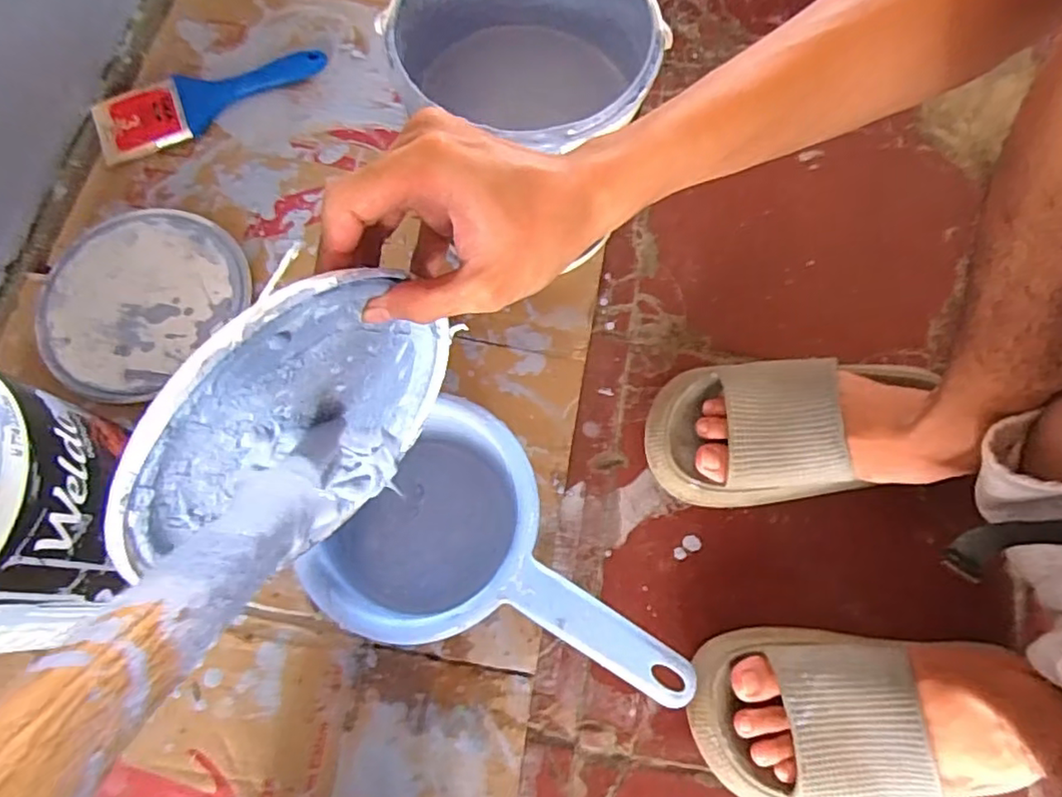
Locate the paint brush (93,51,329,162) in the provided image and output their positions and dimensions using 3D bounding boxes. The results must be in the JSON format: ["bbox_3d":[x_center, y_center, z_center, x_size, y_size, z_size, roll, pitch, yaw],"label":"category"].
[{"bbox_3d":[-0.305,-0.288,0.600,0.218,0.018,0.063,-22,74,-8],"label":"paint brush"}]

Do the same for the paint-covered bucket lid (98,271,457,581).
[{"bbox_3d":[-0.102,0.017,0.289,0.032,0.165,0.156,35,75,9],"label":"paint-covered bucket lid"}]

